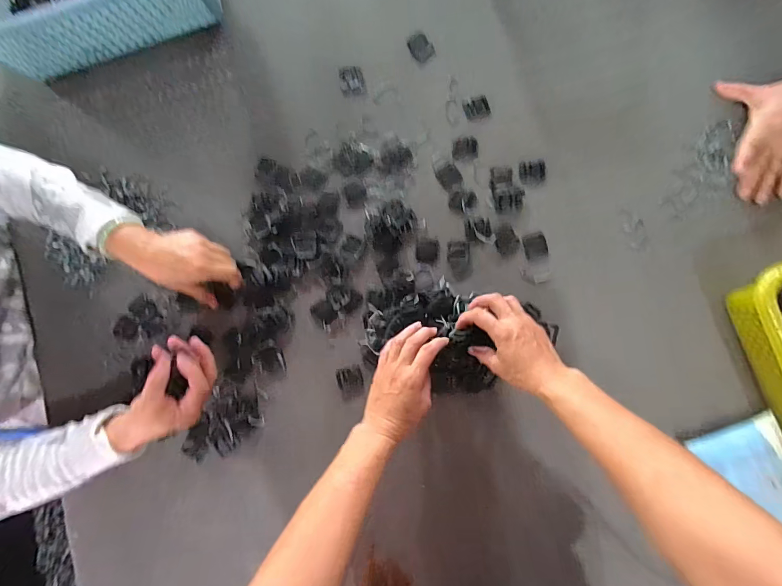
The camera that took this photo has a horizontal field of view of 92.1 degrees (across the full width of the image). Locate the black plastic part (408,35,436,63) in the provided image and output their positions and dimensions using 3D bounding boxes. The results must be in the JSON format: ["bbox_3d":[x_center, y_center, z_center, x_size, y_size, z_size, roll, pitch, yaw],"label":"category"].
[{"bbox_3d":[0.044,-0.362,0.556,0.029,0.007,0.040,-39,83,1],"label":"black plastic part"}]

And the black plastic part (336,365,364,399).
[{"bbox_3d":[-0.056,0.125,0.523,0.036,0.004,0.042,-15,84,3],"label":"black plastic part"}]

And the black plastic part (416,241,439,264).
[{"bbox_3d":[0.052,-0.058,0.536,0.032,0.004,0.031,-2,85,5],"label":"black plastic part"}]

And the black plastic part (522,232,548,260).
[{"bbox_3d":[0.200,-0.066,0.522,0.029,0.007,0.034,-14,84,3],"label":"black plastic part"}]

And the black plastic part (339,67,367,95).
[{"bbox_3d":[-0.058,-0.318,0.562,0.036,0.004,0.042,-9,84,4],"label":"black plastic part"}]

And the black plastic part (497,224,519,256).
[{"bbox_3d":[0.162,-0.074,0.529,0.030,0.006,0.042,-24,83,2],"label":"black plastic part"}]

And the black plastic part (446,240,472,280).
[{"bbox_3d":[0.097,-0.046,0.530,0.032,0.007,0.053,-6,84,4],"label":"black plastic part"}]

